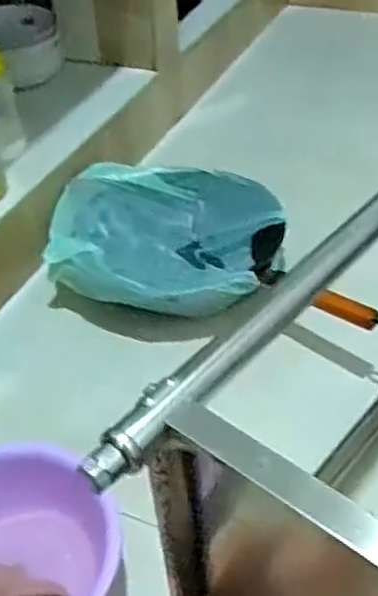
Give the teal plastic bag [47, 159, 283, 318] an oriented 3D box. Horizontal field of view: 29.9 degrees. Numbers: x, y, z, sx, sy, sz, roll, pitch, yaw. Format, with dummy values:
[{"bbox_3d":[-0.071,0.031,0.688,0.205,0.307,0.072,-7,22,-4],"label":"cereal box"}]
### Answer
[{"bbox_3d":[-0.038,-0.105,1.190,0.364,0.130,0.326,7,43,14],"label":"teal plastic bag"}]

